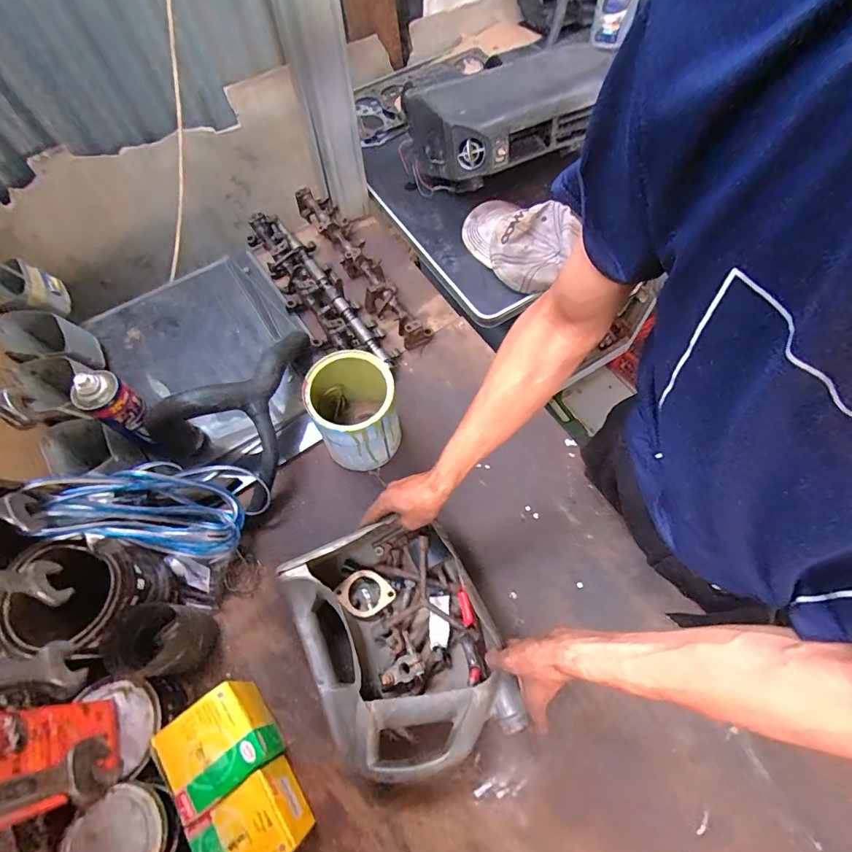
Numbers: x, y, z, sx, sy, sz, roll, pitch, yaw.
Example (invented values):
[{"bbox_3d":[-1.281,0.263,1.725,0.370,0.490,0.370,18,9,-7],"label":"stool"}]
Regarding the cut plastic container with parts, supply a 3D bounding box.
[{"bbox_3d":[-0.032,0.278,0.593,0.225,0.083,0.285,-23,65,-9],"label":"cut plastic container with parts"}]

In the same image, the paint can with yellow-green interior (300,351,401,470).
[{"bbox_3d":[-0.109,-0.019,0.719,0.125,0.178,0.138,-22,65,-8],"label":"paint can with yellow-green interior"}]

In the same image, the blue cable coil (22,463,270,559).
[{"bbox_3d":[-0.396,0.112,0.664,0.298,0.071,0.154,12,60,-26],"label":"blue cable coil"}]

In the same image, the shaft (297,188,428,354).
[{"bbox_3d":[-0.134,-0.332,0.926,0.082,0.074,0.433,-29,66,-11],"label":"shaft"}]

